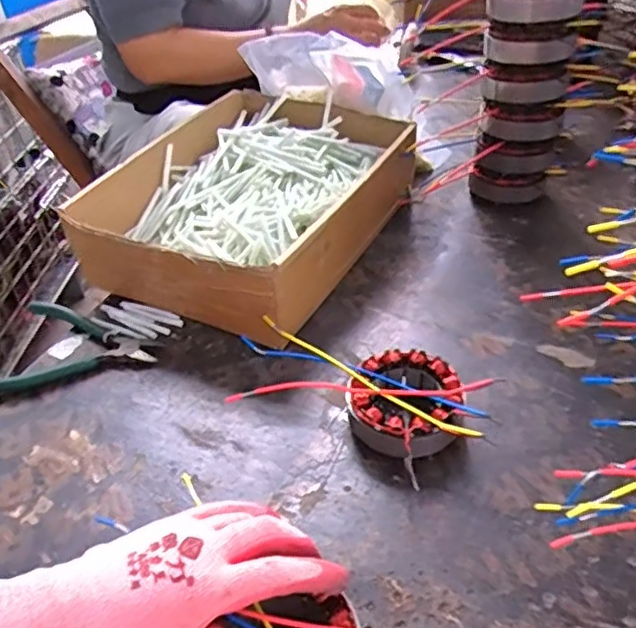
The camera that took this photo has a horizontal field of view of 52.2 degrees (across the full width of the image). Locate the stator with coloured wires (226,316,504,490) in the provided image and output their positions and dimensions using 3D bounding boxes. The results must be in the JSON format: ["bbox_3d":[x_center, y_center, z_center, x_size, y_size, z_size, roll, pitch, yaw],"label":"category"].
[{"bbox_3d":[0.030,0.062,0.506,0.195,0.039,0.100,16,45,24],"label":"stator with coloured wires"}]

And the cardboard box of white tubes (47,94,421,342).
[{"bbox_3d":[-0.062,-0.124,0.689,0.243,0.085,0.332,16,45,24],"label":"cardboard box of white tubes"}]

